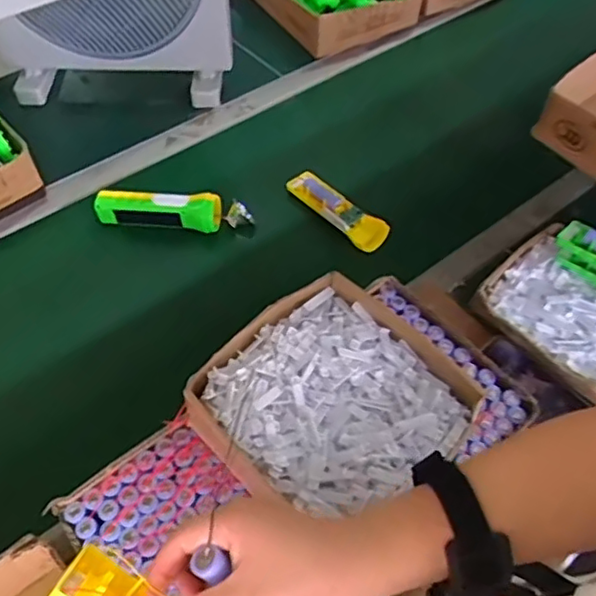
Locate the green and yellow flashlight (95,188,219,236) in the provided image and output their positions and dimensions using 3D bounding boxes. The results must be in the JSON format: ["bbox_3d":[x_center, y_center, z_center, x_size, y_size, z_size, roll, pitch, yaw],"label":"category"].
[{"bbox_3d":[-0.189,-0.124,0.845,0.169,0.042,0.040,7,55,4],"label":"green and yellow flashlight"}]

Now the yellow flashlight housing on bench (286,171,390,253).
[{"bbox_3d":[0.051,-0.122,0.868,0.170,0.032,0.045,38,62,24],"label":"yellow flashlight housing on bench"}]

